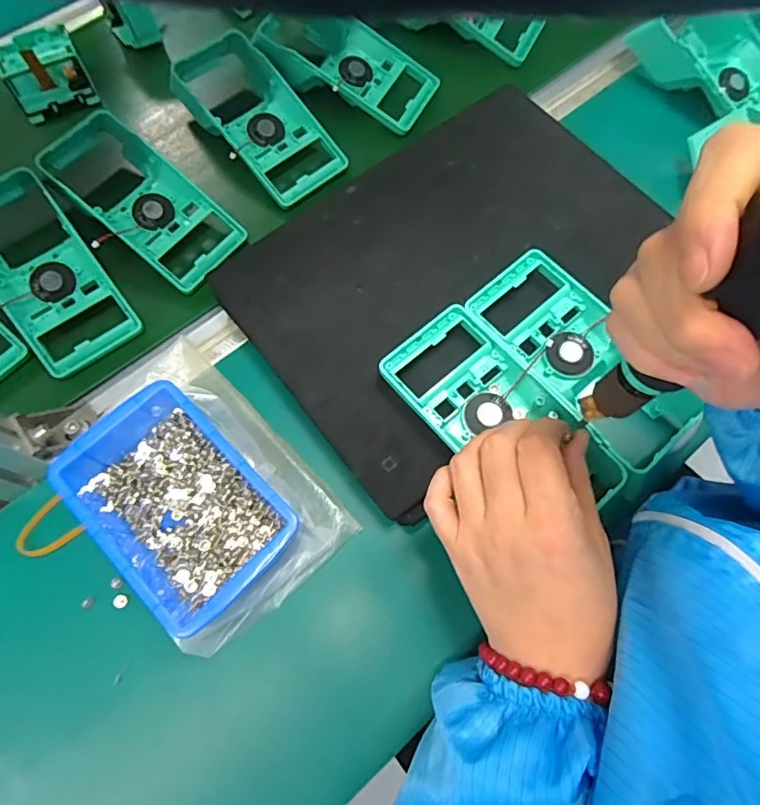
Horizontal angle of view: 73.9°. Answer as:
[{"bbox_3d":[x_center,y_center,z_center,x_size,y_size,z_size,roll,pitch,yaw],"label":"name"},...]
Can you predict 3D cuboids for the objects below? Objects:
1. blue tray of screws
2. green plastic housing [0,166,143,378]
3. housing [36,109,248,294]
[{"bbox_3d":[-0.137,0.068,0.342,0.142,0.047,0.104,44,75,11],"label":"blue tray of screws"},{"bbox_3d":[-0.288,-0.112,0.426,0.096,0.051,0.191,-38,77,-13],"label":"green plastic housing"},{"bbox_3d":[-0.216,-0.181,0.453,0.198,0.047,0.092,38,74,9],"label":"housing"}]

